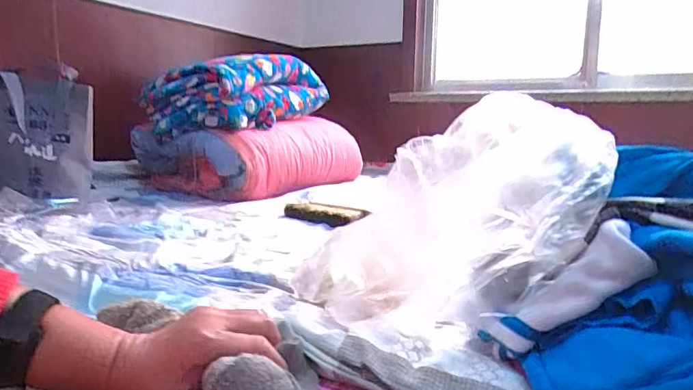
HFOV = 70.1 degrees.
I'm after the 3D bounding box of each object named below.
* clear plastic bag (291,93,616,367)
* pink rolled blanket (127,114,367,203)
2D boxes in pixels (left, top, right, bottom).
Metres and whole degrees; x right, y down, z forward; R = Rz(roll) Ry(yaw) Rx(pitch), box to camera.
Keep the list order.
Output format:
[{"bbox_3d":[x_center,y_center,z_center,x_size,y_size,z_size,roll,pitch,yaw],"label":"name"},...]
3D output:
[{"bbox_3d":[0.066,0.028,0.400,0.260,0.187,0.099,8,11,40],"label":"clear plastic bag"},{"bbox_3d":[-0.308,-0.126,1.608,0.531,0.201,0.527,7,11,35],"label":"pink rolled blanket"}]

